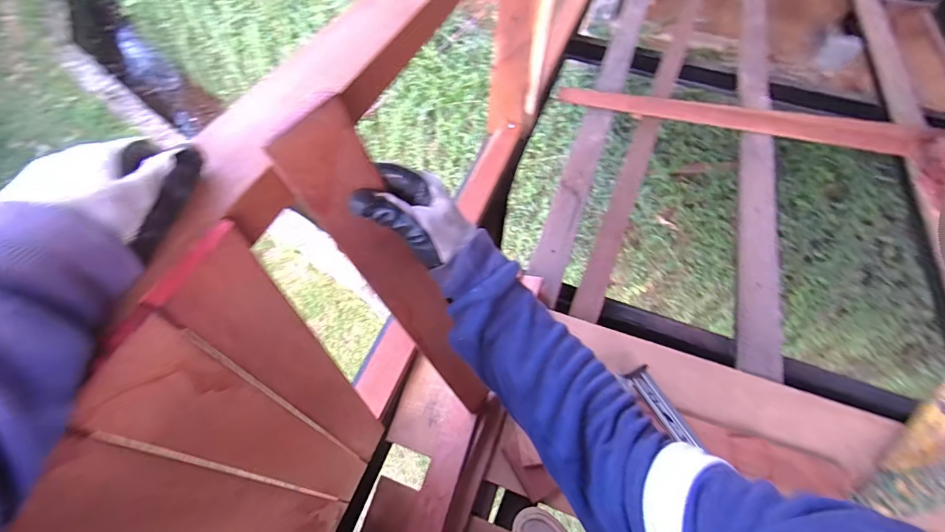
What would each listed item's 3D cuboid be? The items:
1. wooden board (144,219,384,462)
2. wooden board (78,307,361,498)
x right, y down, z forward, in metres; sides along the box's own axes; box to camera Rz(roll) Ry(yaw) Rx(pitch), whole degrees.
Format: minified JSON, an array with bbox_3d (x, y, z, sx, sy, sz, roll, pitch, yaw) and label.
[{"bbox_3d":[-0.176,0.153,0.485,0.016,0.570,0.068,19,58,11],"label":"wooden board"},{"bbox_3d":[-0.203,0.212,0.462,0.020,0.576,0.062,20,58,12],"label":"wooden board"}]

